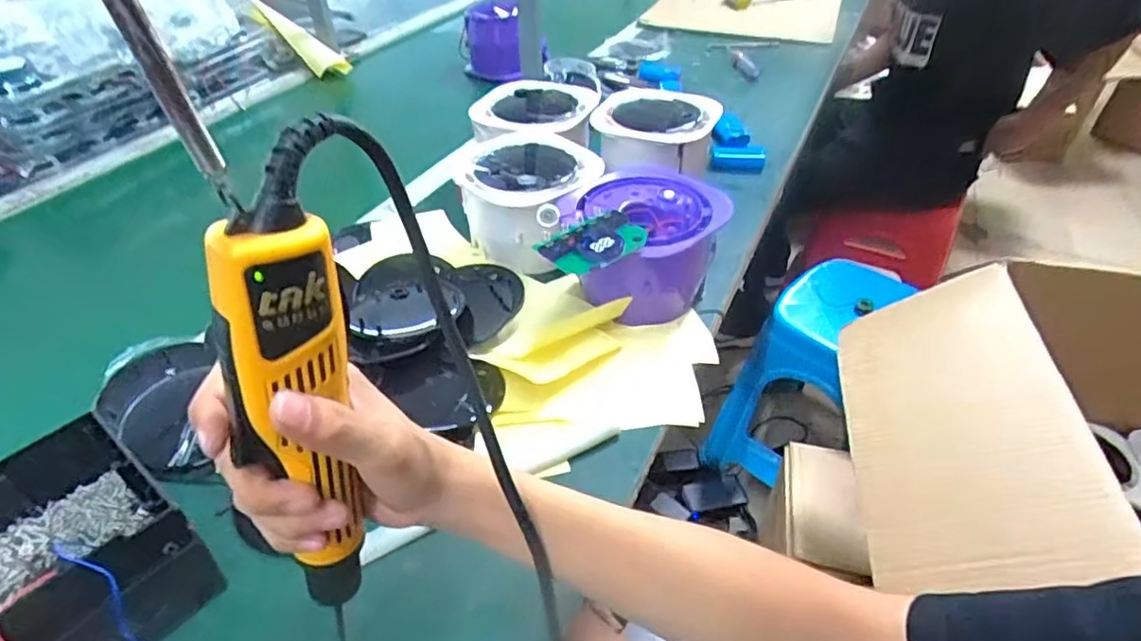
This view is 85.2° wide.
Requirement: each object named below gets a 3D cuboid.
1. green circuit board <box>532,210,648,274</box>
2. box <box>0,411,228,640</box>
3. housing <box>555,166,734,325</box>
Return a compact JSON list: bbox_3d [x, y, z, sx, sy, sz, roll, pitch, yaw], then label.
[{"bbox_3d":[0.022,-0.066,0.519,0.081,0.015,0.064,-29,48,-28],"label":"green circuit board"},{"bbox_3d":[-0.317,0.143,0.387,0.176,0.075,0.124,29,49,30],"label":"box"},{"bbox_3d":[0.068,-0.070,0.596,0.141,0.105,0.134,-1,41,0],"label":"housing"}]

